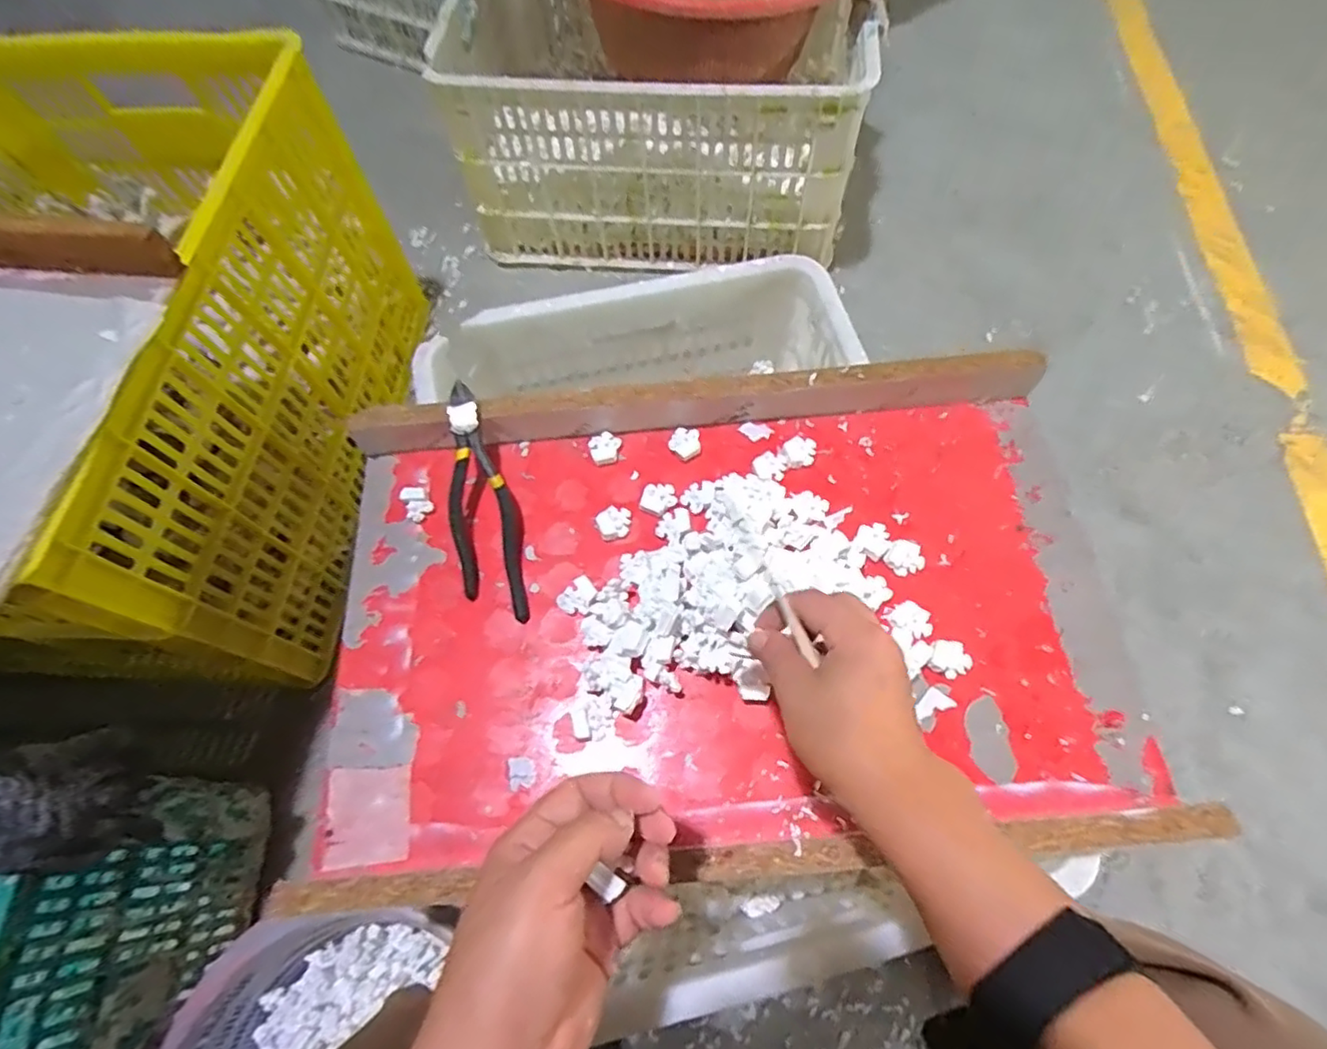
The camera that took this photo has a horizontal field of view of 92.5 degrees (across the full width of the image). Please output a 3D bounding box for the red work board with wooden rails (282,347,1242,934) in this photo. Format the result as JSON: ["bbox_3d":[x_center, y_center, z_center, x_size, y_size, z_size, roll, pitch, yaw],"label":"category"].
[{"bbox_3d":[0.040,0.056,0.488,0.593,0.048,0.389,-5,66,2],"label":"red work board with wooden rails"}]

